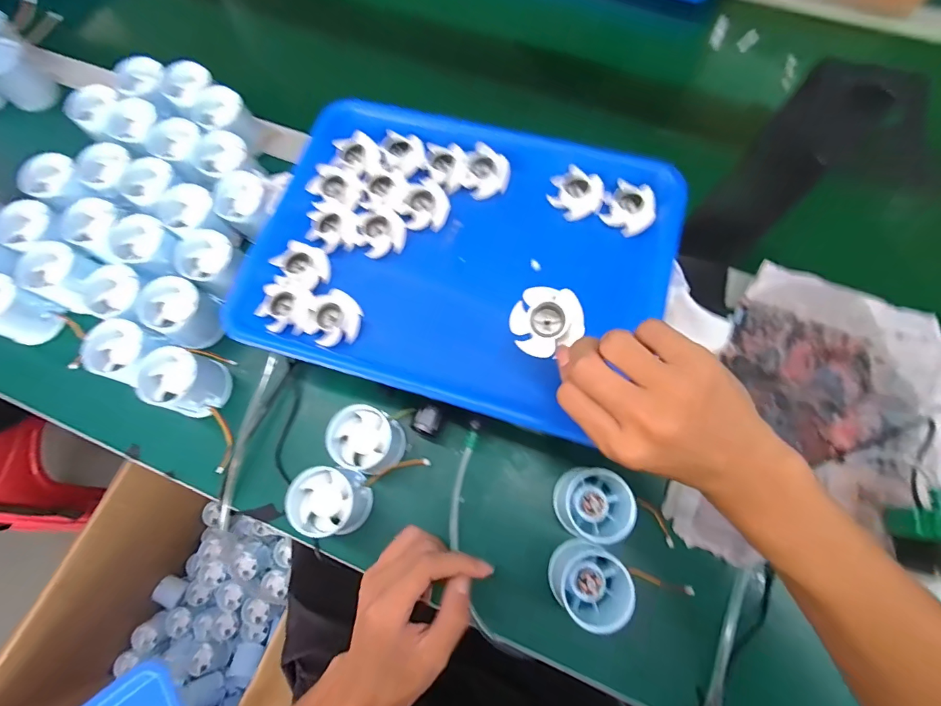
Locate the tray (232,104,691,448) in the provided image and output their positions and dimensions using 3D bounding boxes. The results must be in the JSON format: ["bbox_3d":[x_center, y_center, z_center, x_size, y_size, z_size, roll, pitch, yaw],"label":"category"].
[{"bbox_3d":[-0.007,-0.088,0.372,0.326,0.044,0.252,15,75,7],"label":"tray"}]

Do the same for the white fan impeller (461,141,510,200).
[{"bbox_3d":[0.014,-0.161,0.384,0.039,0.019,0.039,27,77,10],"label":"white fan impeller"}]

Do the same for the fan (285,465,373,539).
[{"bbox_3d":[-0.114,0.124,0.355,0.053,0.054,0.053,-1,74,2],"label":"fan"}]

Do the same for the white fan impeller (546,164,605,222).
[{"bbox_3d":[0.094,-0.140,0.374,0.042,0.015,0.043,-32,74,-8],"label":"white fan impeller"}]

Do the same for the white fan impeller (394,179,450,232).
[{"bbox_3d":[-0.039,-0.131,0.377,0.041,0.014,0.047,23,74,9],"label":"white fan impeller"}]

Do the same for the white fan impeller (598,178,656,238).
[{"bbox_3d":[0.139,-0.125,0.367,0.040,0.016,0.044,31,76,11],"label":"white fan impeller"}]

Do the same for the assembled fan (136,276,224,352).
[{"bbox_3d":[-0.271,-0.036,0.402,0.056,0.043,0.054,35,78,11],"label":"assembled fan"}]

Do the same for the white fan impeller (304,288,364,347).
[{"bbox_3d":[-0.111,-0.028,0.348,0.043,0.016,0.043,-1,72,2],"label":"white fan impeller"}]

